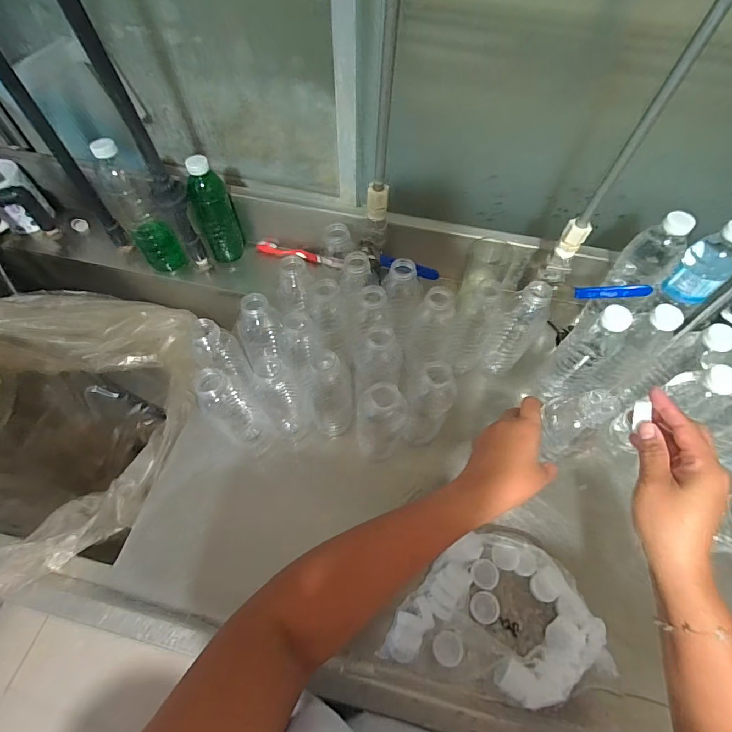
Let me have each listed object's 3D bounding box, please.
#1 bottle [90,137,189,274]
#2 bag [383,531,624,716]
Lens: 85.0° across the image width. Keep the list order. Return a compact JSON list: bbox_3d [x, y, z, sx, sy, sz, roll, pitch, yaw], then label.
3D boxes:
[{"bbox_3d":[-0.366,-0.252,0.646,0.059,0.215,0.073,-32,66,-18],"label":"bottle"},{"bbox_3d":[0.149,0.273,0.446,0.220,0.033,0.147,14,61,7],"label":"bag"}]

